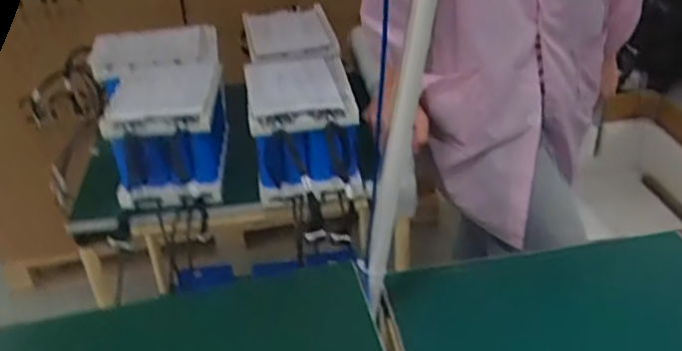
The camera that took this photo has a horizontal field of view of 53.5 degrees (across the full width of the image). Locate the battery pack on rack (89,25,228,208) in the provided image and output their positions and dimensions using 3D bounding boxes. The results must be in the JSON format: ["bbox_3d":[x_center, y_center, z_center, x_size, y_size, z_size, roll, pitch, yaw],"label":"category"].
[{"bbox_3d":[-0.316,-0.108,1.203,0.224,0.173,0.414,-9,34,-8],"label":"battery pack on rack"}]

